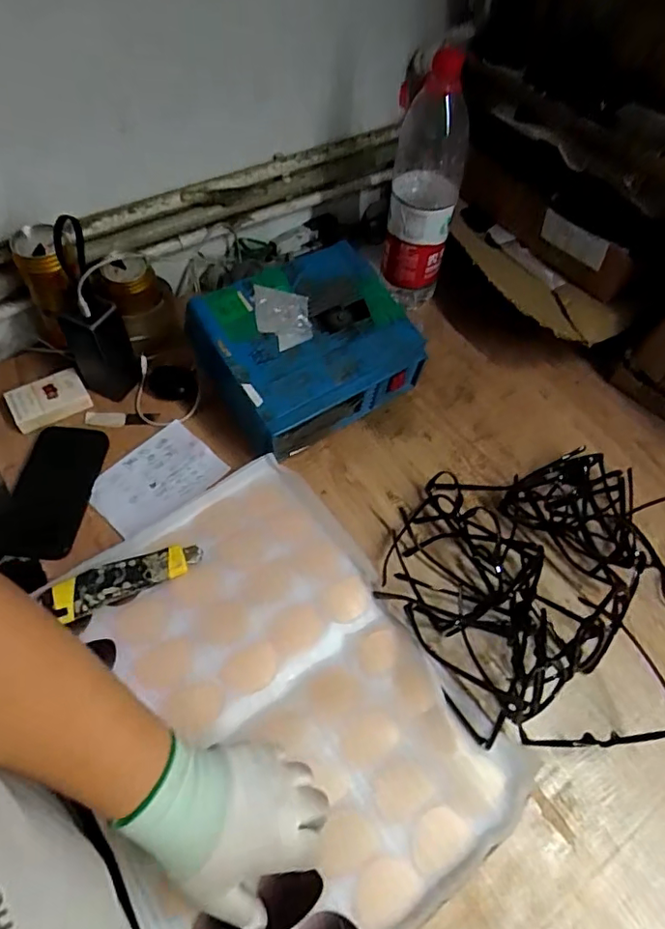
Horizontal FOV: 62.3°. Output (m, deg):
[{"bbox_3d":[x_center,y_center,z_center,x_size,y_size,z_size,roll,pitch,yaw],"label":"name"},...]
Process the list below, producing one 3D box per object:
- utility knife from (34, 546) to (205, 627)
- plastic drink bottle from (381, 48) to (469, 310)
[{"bbox_3d":[-0.204,0.111,0.544,0.145,0.021,0.037,-23,61,-17],"label":"utility knife"},{"bbox_3d":[0.120,-0.356,0.725,0.086,0.293,0.083,7,57,1],"label":"plastic drink bottle"}]

